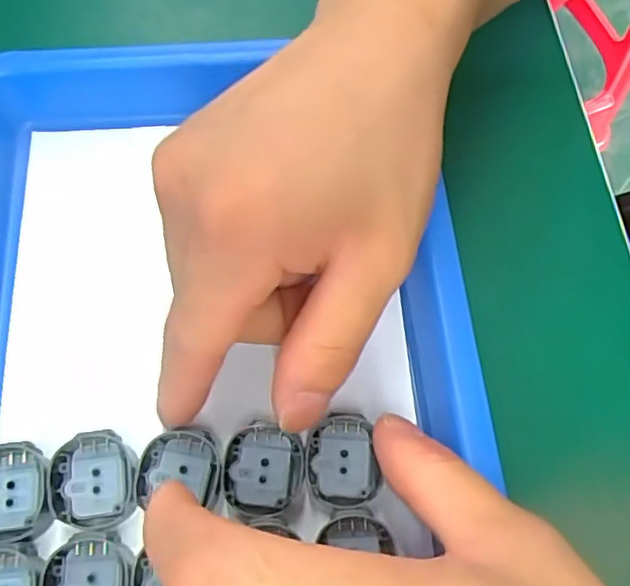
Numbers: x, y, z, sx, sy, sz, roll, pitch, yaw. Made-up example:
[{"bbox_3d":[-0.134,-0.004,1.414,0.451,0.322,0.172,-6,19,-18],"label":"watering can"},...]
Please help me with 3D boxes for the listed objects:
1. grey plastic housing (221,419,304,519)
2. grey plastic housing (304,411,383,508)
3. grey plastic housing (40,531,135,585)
[{"bbox_3d":[-0.016,0.055,0.196,0.025,0.004,0.029,0,67,-1],"label":"grey plastic housing"},{"bbox_3d":[0.008,0.053,0.198,0.022,0.004,0.028,-11,68,-5],"label":"grey plastic housing"},{"bbox_3d":[-0.067,0.085,0.184,0.026,0.008,0.026,-5,68,-3],"label":"grey plastic housing"}]

